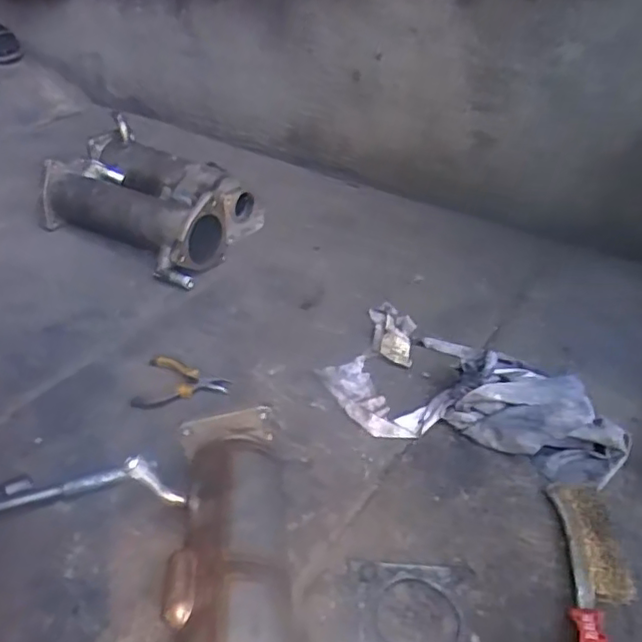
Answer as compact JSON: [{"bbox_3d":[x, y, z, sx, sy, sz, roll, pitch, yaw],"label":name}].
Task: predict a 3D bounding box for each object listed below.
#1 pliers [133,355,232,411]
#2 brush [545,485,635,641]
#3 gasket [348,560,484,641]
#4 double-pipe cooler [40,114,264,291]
[{"bbox_3d":[-0.171,0.078,0.755,0.111,0.015,0.087,5,37,5],"label":"pliers"},{"bbox_3d":[0.249,0.238,0.551,0.054,0.026,0.212,6,38,7],"label":"brush"},{"bbox_3d":[0.083,0.261,0.532,0.112,0.004,0.102,3,37,2],"label":"gasket"},{"bbox_3d":[-0.291,-0.198,1.041,0.340,0.130,0.225,23,42,26],"label":"double-pipe cooler"}]

